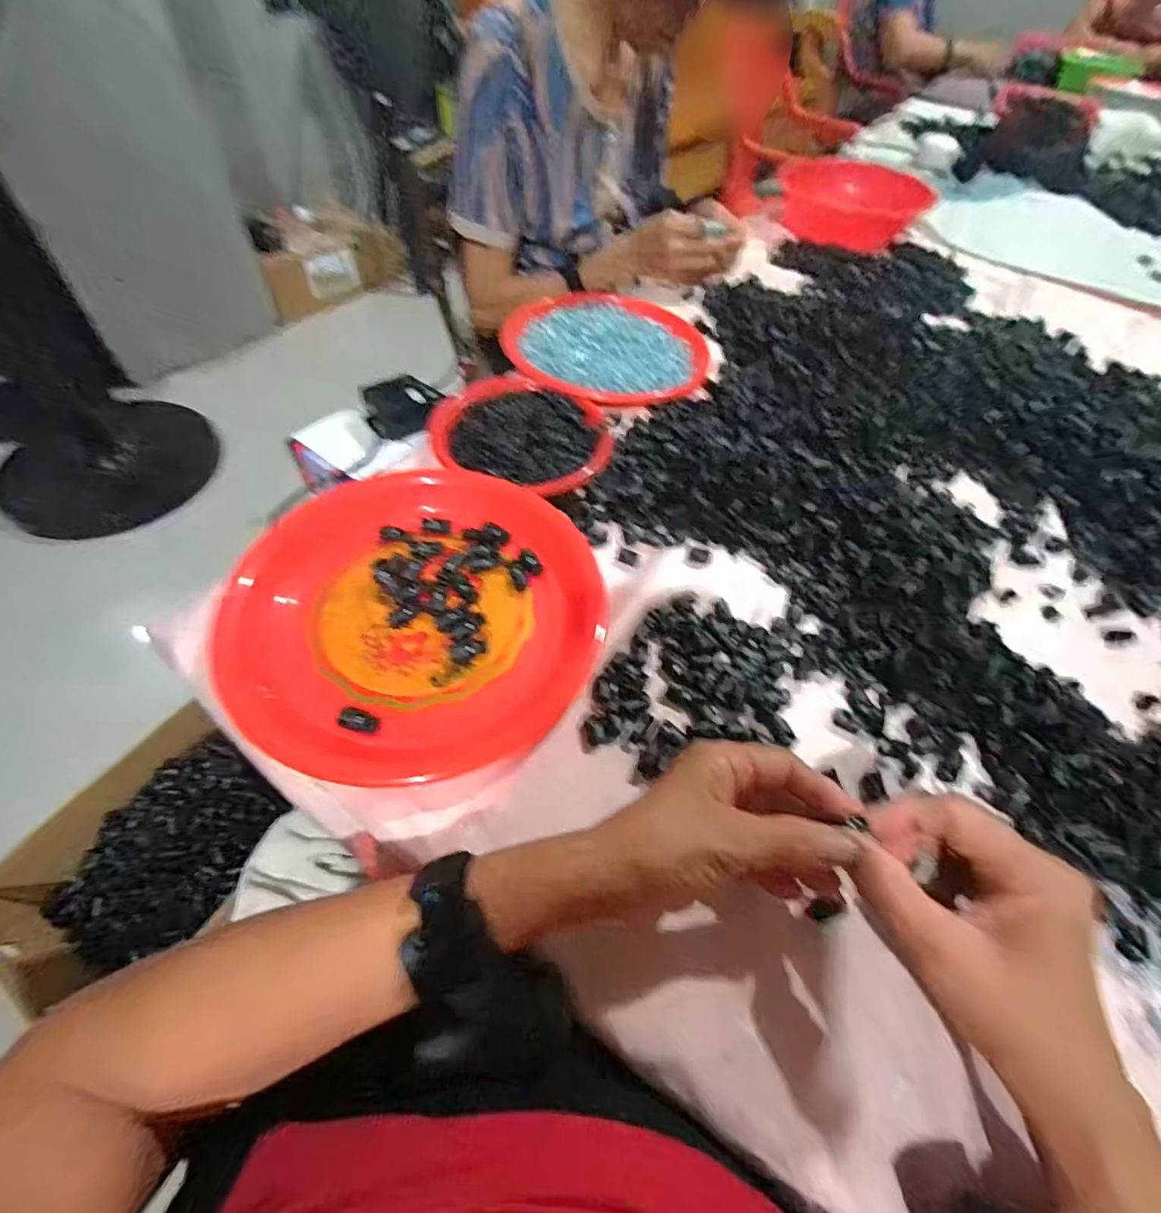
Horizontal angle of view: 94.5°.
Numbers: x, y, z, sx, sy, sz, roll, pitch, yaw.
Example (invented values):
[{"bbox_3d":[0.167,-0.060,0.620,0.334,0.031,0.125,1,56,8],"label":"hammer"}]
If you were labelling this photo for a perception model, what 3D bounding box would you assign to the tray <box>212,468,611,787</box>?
[{"bbox_3d":[-0.114,-0.006,0.392,0.257,0.029,0.254,1,56,-2],"label":"tray"}]

